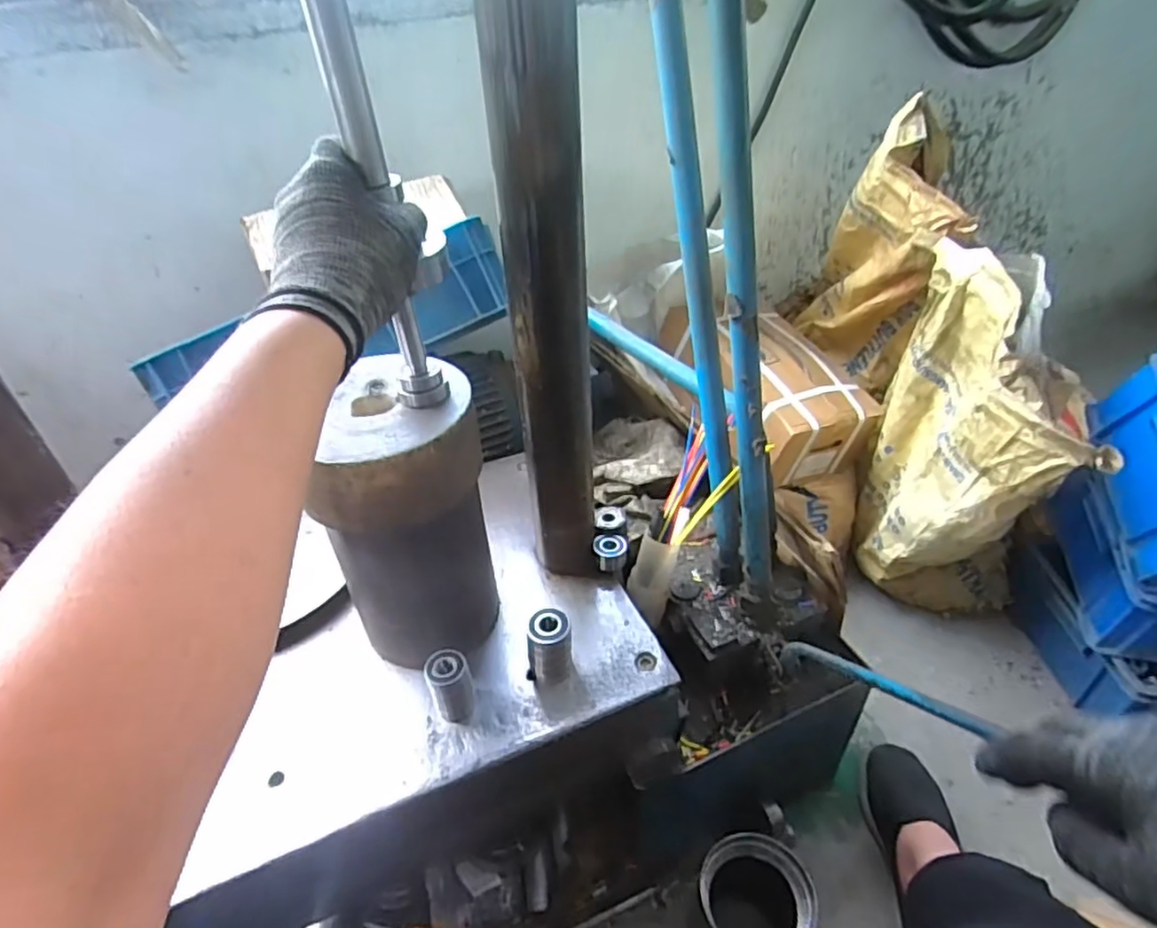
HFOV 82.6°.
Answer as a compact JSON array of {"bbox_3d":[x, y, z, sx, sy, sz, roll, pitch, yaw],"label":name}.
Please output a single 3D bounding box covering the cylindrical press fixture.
[{"bbox_3d":[-0.138,0.053,0.565,0.125,0.241,0.138,-8,39,-6],"label":"cylindrical press fixture"}]

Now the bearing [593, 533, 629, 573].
[{"bbox_3d":[0.034,0.093,0.695,0.034,0.025,0.030,-1,39,3],"label":"bearing"}]

